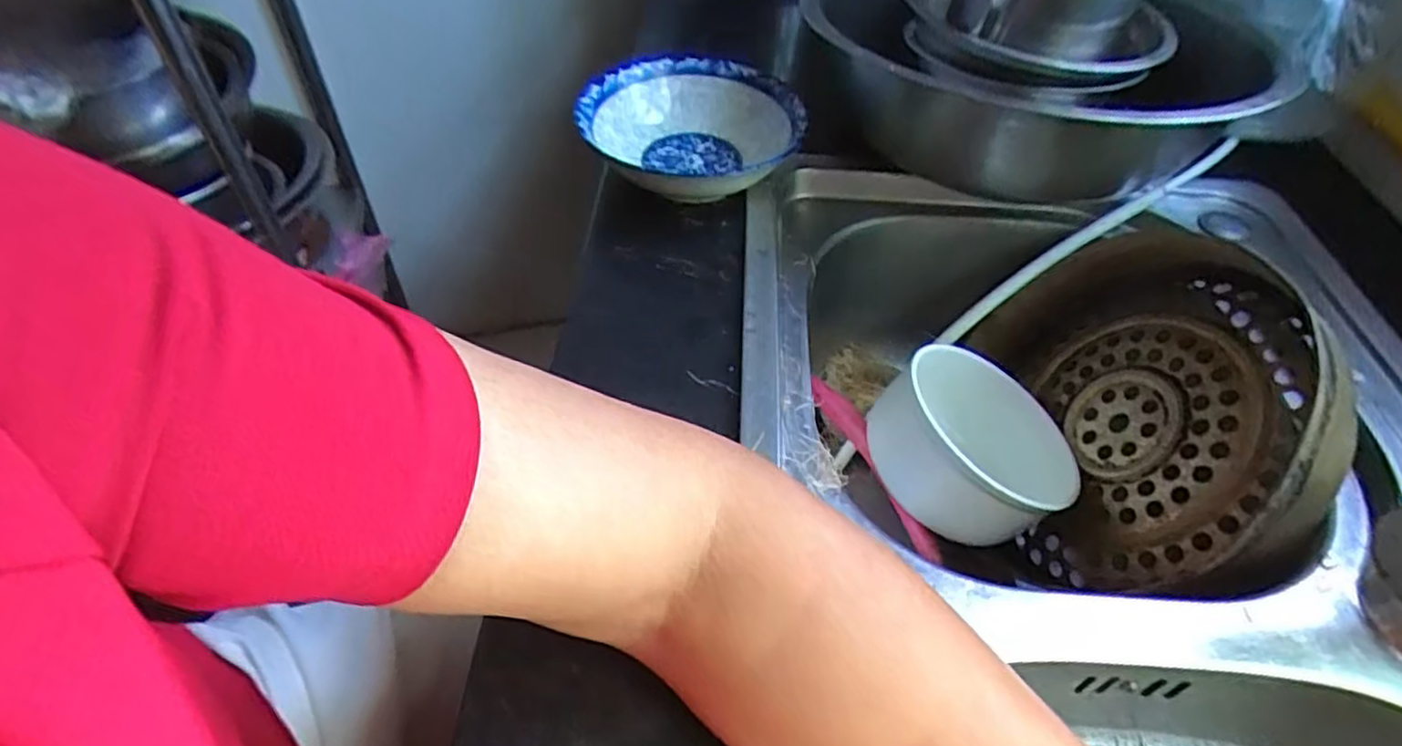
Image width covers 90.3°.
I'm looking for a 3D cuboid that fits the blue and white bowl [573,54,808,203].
[{"bbox_3d":[-0.006,-0.156,0.471,0.139,0.062,0.145,0,47,0],"label":"blue and white bowl"}]

